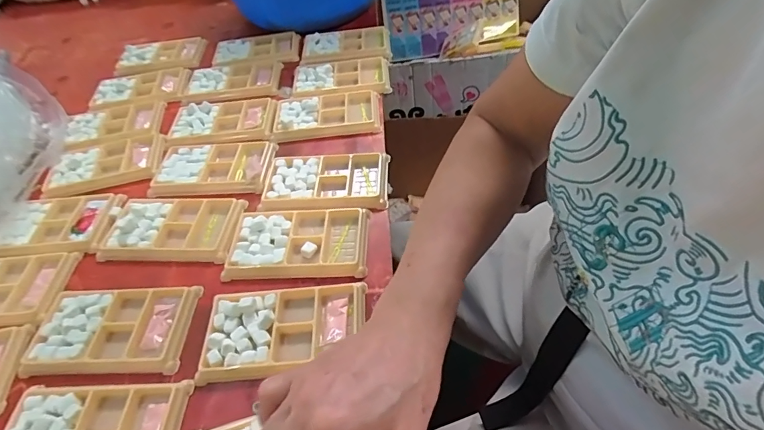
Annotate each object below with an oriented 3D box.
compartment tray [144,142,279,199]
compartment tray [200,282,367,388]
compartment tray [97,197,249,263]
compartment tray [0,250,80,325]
[{"bbox_3d":[-0.198,-0.057,0.499,0.135,0.020,0.078,-4,50,4],"label":"compartment tray"},{"bbox_3d":[-0.081,0.094,0.354,0.133,0.015,0.073,-7,50,1],"label":"compartment tray"},{"bbox_3d":[-0.217,0.011,0.442,0.137,0.020,0.079,0,50,7],"label":"compartment tray"},{"bbox_3d":[-0.374,0.073,0.412,0.131,0.015,0.075,-6,50,2],"label":"compartment tray"}]

